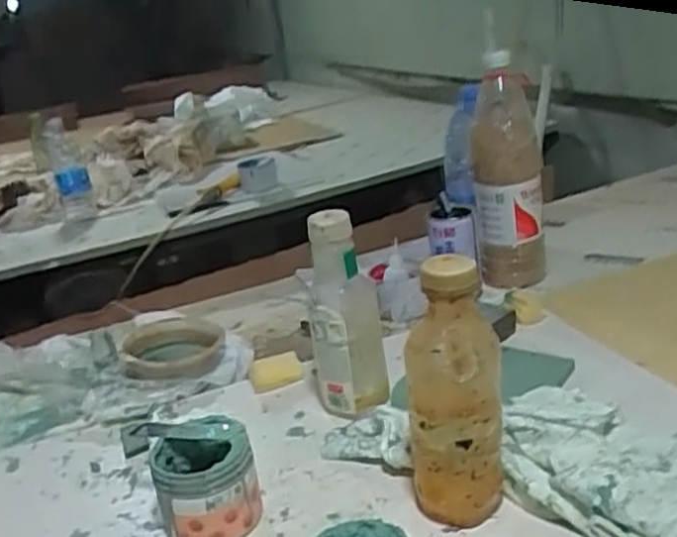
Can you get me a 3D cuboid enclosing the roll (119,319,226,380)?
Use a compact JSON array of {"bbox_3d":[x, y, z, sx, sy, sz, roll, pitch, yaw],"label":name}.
[{"bbox_3d":[-0.193,0.097,0.909,0.124,0.026,0.126,-7,21,3],"label":"roll"}]

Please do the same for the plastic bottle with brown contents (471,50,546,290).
[{"bbox_3d":[0.219,-0.116,0.976,0.088,0.277,0.096,-2,22,15],"label":"plastic bottle with brown contents"}]

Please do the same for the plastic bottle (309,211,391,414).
[{"bbox_3d":[0.003,0.049,0.725,0.064,0.206,0.055,-9,21,-4],"label":"plastic bottle"}]

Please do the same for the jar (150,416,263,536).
[{"bbox_3d":[-0.107,0.176,0.620,0.083,0.078,0.072,-11,21,-8],"label":"jar"}]

